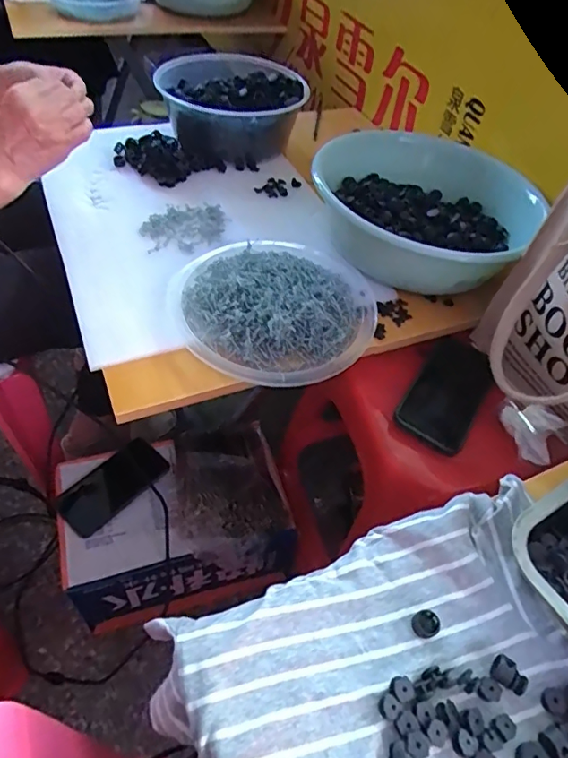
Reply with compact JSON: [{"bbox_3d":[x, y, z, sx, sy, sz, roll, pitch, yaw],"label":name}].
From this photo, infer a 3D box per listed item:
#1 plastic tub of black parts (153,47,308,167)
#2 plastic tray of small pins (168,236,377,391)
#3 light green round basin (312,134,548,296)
[{"bbox_3d":[-0.086,-0.432,0.819,0.197,0.107,0.197,3,50,-4],"label":"plastic tub of black parts"},{"bbox_3d":[-0.006,-0.092,0.591,0.235,0.046,0.232,-18,55,-20],"label":"plastic tray of small pins"},{"bbox_3d":[0.170,-0.230,0.660,0.258,0.089,0.227,10,50,1],"label":"light green round basin"}]

